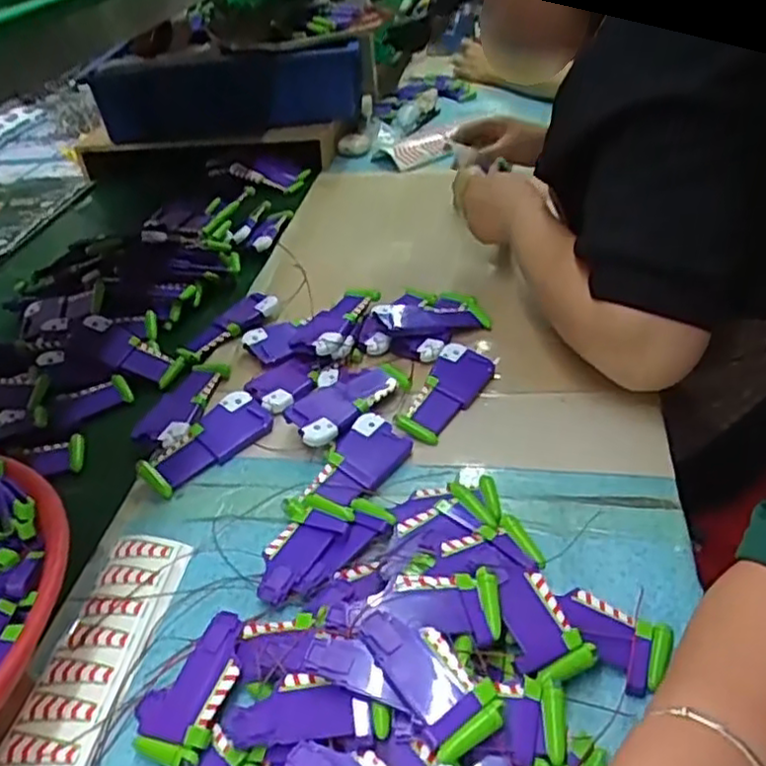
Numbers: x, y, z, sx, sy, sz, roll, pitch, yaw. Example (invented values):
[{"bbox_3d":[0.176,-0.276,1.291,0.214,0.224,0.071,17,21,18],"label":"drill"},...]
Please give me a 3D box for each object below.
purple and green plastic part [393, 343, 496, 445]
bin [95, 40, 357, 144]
[{"bbox_3d":[0.059,0.009,0.635,0.051,0.020,0.121,14,42,24],"label":"purple and green plastic part"},{"bbox_3d":[-0.250,-0.469,1.133,0.412,0.130,0.105,-3,37,6],"label":"bin"}]

